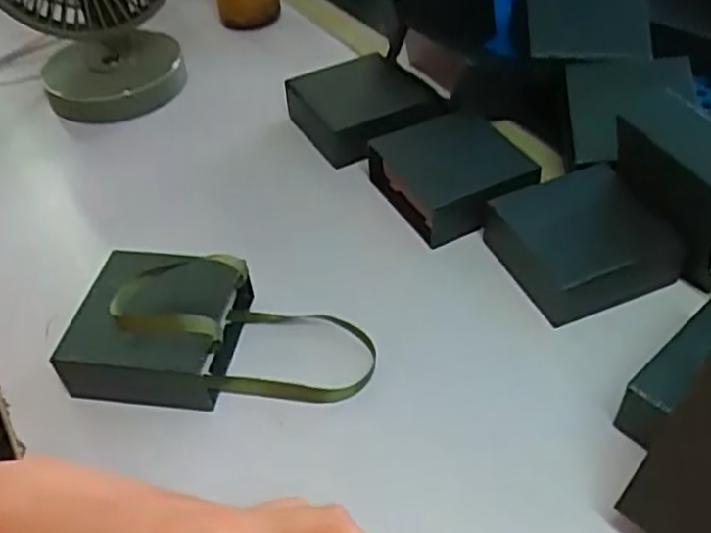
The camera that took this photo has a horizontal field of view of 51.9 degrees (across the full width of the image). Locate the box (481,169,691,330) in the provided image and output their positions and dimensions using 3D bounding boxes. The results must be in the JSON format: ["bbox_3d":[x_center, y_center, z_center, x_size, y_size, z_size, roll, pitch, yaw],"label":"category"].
[{"bbox_3d":[0.142,-0.015,0.471,0.095,0.034,0.091,-19,45,-13],"label":"box"}]

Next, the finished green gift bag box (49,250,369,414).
[{"bbox_3d":[-0.076,0.032,0.424,0.169,0.065,0.089,2,45,9],"label":"finished green gift bag box"}]

